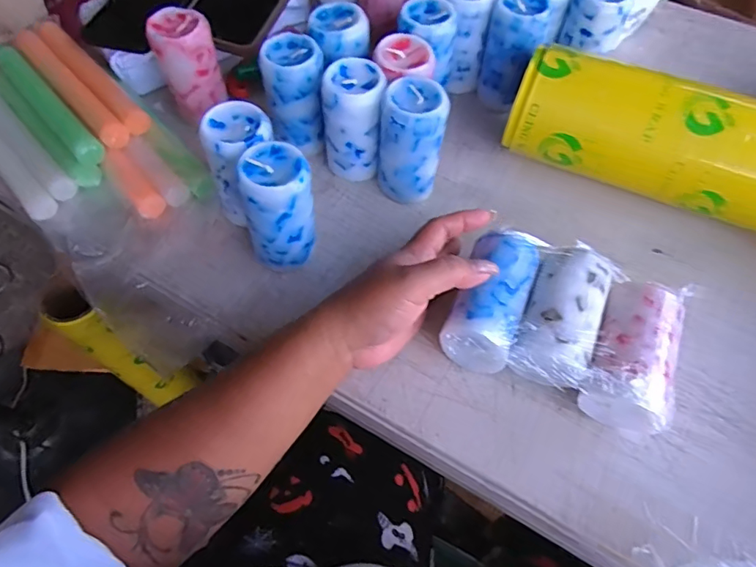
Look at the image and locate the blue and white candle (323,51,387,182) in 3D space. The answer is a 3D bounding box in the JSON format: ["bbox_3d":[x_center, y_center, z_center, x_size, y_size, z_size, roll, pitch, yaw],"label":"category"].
[{"bbox_3d":[-0.021,-0.137,0.429,0.053,0.089,0.054,-1,61,0],"label":"blue and white candle"}]

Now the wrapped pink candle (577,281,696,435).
[{"bbox_3d":[0.175,0.049,0.349,0.054,0.057,0.104,26,65,14],"label":"wrapped pink candle"}]

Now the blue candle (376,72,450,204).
[{"bbox_3d":[0.026,-0.119,0.420,0.051,0.096,0.058,3,61,3],"label":"blue candle"}]

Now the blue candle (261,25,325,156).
[{"bbox_3d":[-0.069,-0.163,0.440,0.051,0.085,0.053,10,62,6],"label":"blue candle"}]

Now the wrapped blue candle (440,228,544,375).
[{"bbox_3d":[0.083,0.010,0.359,0.047,0.048,0.101,22,68,12],"label":"wrapped blue candle"}]

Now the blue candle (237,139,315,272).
[{"bbox_3d":[-0.075,-0.057,0.378,0.052,0.088,0.050,0,61,1],"label":"blue candle"}]

